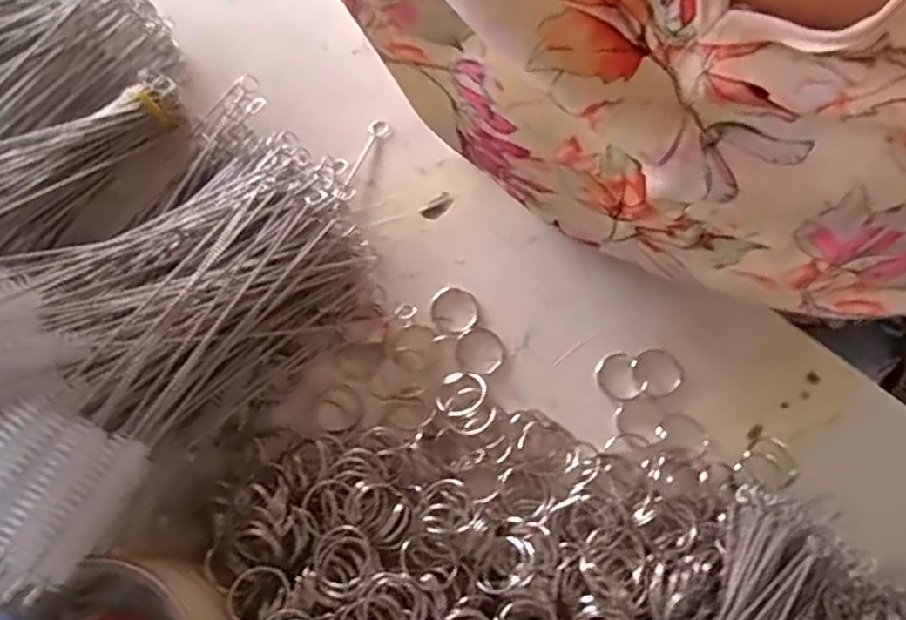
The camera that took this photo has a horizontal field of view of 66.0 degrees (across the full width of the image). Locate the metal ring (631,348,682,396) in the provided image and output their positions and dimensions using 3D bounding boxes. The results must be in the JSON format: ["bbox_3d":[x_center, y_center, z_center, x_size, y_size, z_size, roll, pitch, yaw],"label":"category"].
[{"bbox_3d":[0.102,0.030,0.344,0.023,0.004,0.024,0,72,0],"label":"metal ring"}]

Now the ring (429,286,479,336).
[{"bbox_3d":[0.000,0.000,0.358,0.025,0.004,0.027,0,72,0],"label":"ring"}]

